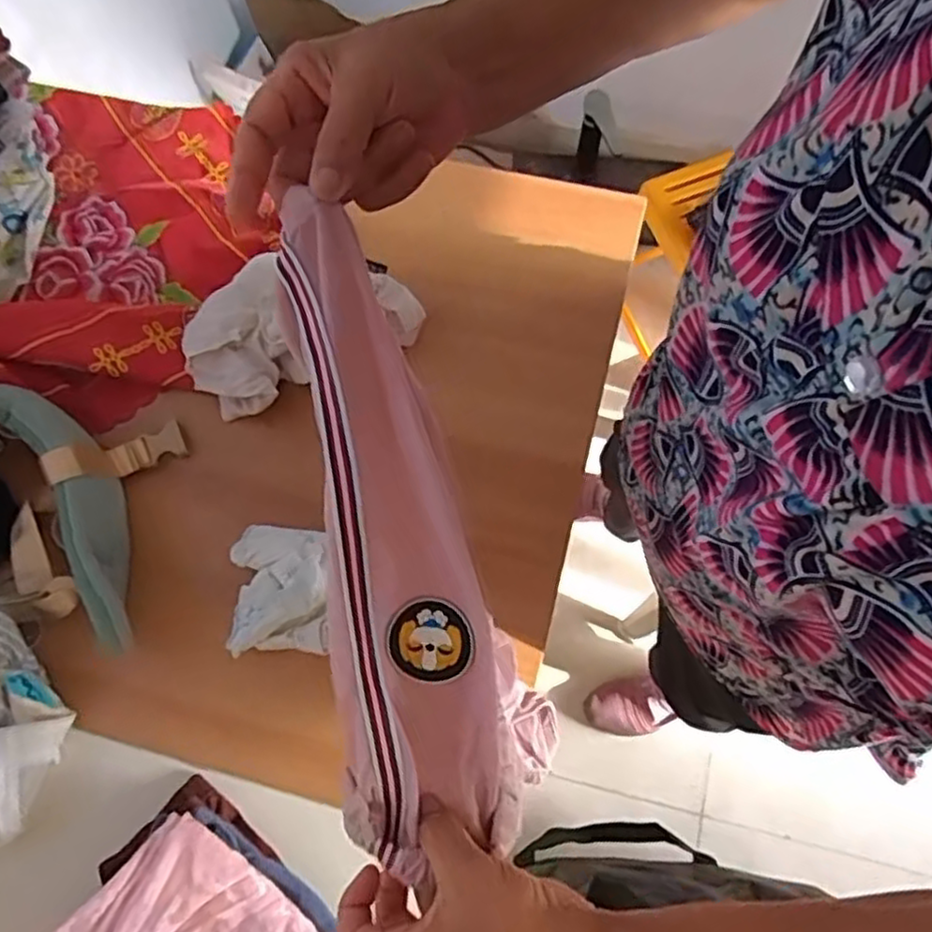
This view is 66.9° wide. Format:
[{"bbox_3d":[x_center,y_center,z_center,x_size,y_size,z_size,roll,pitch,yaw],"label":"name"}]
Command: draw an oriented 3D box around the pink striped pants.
[{"bbox_3d":[-0.037,0.036,0.364,0.106,0.044,0.319,-13,100,-2],"label":"pink striped pants"}]

